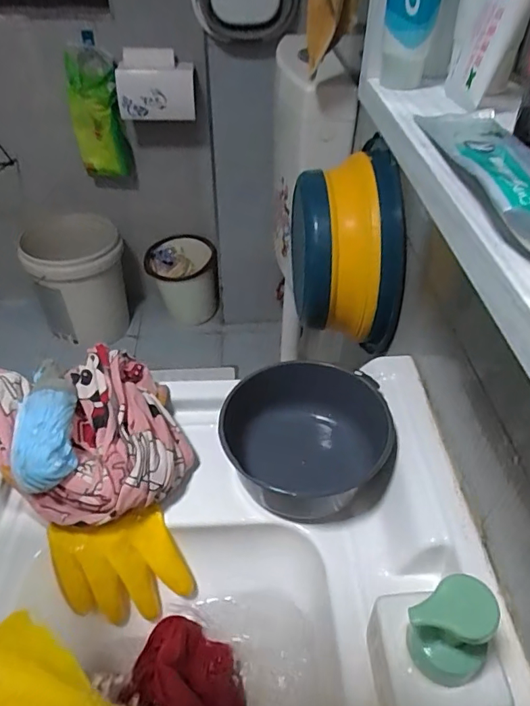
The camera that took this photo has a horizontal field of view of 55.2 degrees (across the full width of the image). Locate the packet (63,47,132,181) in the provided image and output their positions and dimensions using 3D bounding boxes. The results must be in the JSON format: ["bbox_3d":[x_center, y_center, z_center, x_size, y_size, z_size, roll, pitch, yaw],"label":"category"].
[{"bbox_3d":[-0.470,-0.664,1.430,0.155,0.359,0.066,11,41,7],"label":"packet"}]

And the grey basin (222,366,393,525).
[{"bbox_3d":[0.042,0.099,0.540,0.159,0.120,0.155,-8,44,-9],"label":"grey basin"}]

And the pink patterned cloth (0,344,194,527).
[{"bbox_3d":[-0.177,0.079,0.497,0.178,0.073,0.185,-25,49,-25],"label":"pink patterned cloth"}]

